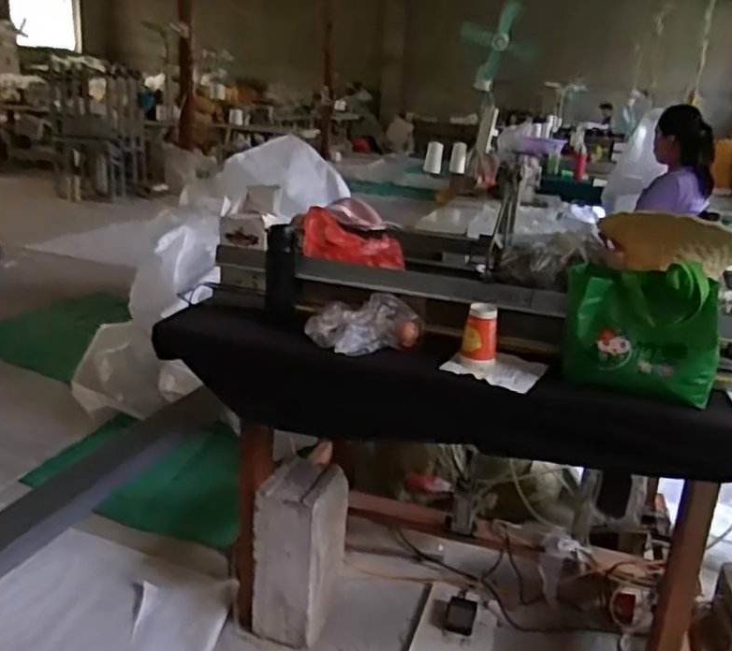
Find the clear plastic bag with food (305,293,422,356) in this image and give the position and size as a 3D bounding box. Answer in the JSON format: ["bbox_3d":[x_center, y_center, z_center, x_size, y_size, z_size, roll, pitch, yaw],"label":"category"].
[{"bbox_3d":[-0.003,-0.005,1.357,0.216,0.098,0.086,0,20,-14],"label":"clear plastic bag with food"}]

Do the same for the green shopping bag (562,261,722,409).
[{"bbox_3d":[0.475,0.015,1.202,0.255,0.220,0.077,13,21,22],"label":"green shopping bag"}]

